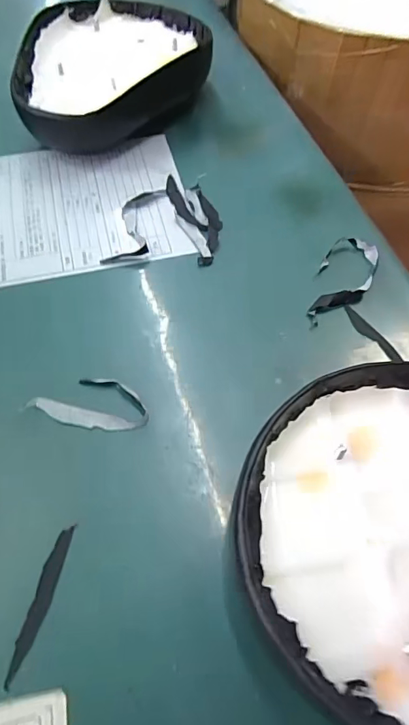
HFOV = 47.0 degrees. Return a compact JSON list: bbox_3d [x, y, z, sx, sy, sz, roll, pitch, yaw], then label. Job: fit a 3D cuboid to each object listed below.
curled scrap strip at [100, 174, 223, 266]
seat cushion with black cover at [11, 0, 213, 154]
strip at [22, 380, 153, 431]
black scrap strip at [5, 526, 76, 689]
[{"bbox_3d":[-0.037,-0.153,0.511,0.109,0.008,0.127,6,58,1],"label":"curled scrap strip"},{"bbox_3d":[-0.107,-0.366,0.602,0.224,0.074,0.272,3,58,0],"label":"seat cushion with black cover"},{"bbox_3d":[-0.097,0.033,0.394,0.100,0.004,0.044,5,58,1],"label":"strip"},{"bbox_3d":[-0.110,0.160,0.318,0.012,0.004,0.098,11,58,4],"label":"black scrap strip"}]

